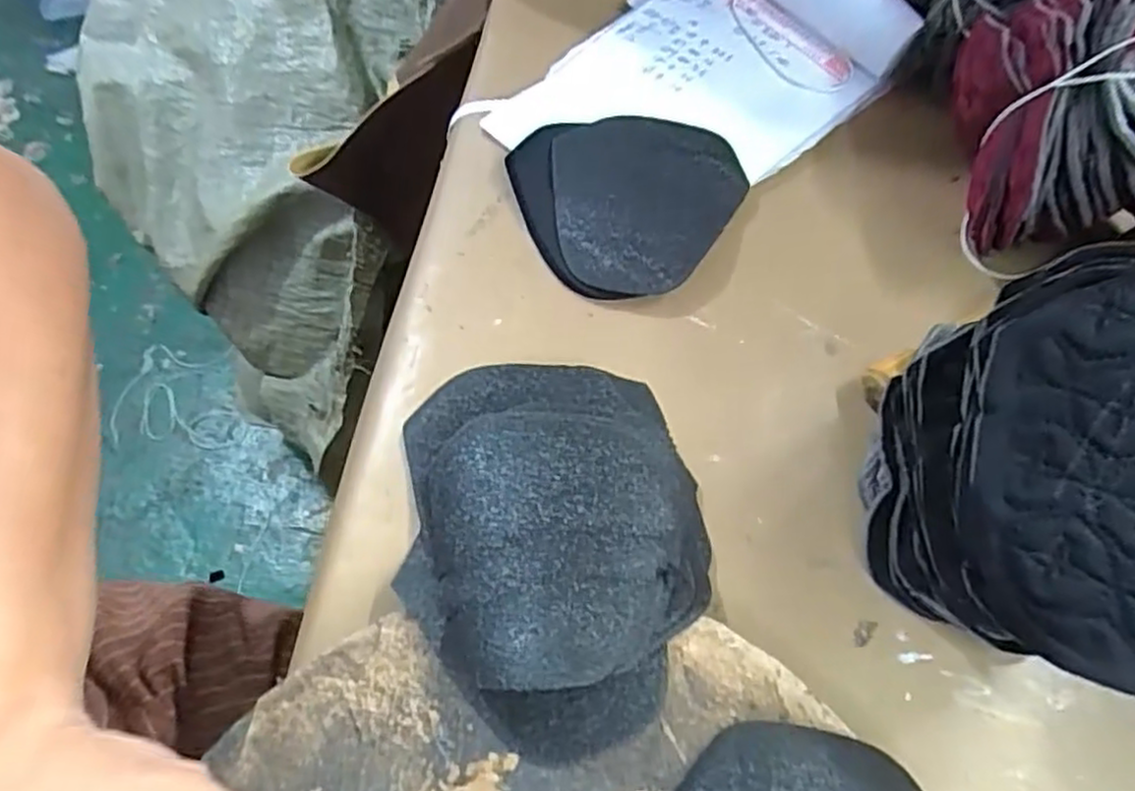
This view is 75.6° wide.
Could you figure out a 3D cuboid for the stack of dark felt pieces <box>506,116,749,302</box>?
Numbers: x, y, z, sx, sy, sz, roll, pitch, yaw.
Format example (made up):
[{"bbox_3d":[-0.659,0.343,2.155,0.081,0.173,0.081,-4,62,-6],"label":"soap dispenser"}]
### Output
[{"bbox_3d":[0.024,-0.103,0.369,0.111,0.017,0.110,29,64,12],"label":"stack of dark felt pieces"}]

